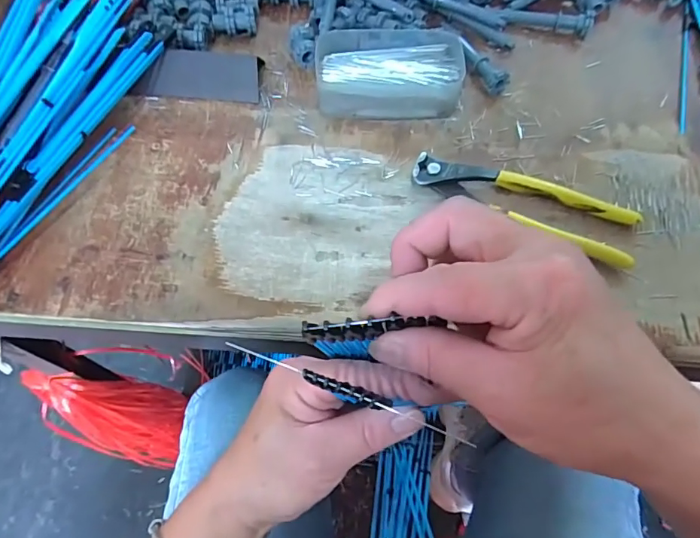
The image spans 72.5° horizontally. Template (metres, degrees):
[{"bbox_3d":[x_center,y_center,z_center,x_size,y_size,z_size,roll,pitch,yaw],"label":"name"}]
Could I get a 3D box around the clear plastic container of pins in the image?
[{"bbox_3d":[0.033,-0.169,0.400,0.117,0.027,0.085,2,63,1],"label":"clear plastic container of pins"}]

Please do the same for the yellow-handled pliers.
[{"bbox_3d":[0.126,-0.048,0.354,0.165,0.017,0.047,21,65,11],"label":"yellow-handled pliers"}]

